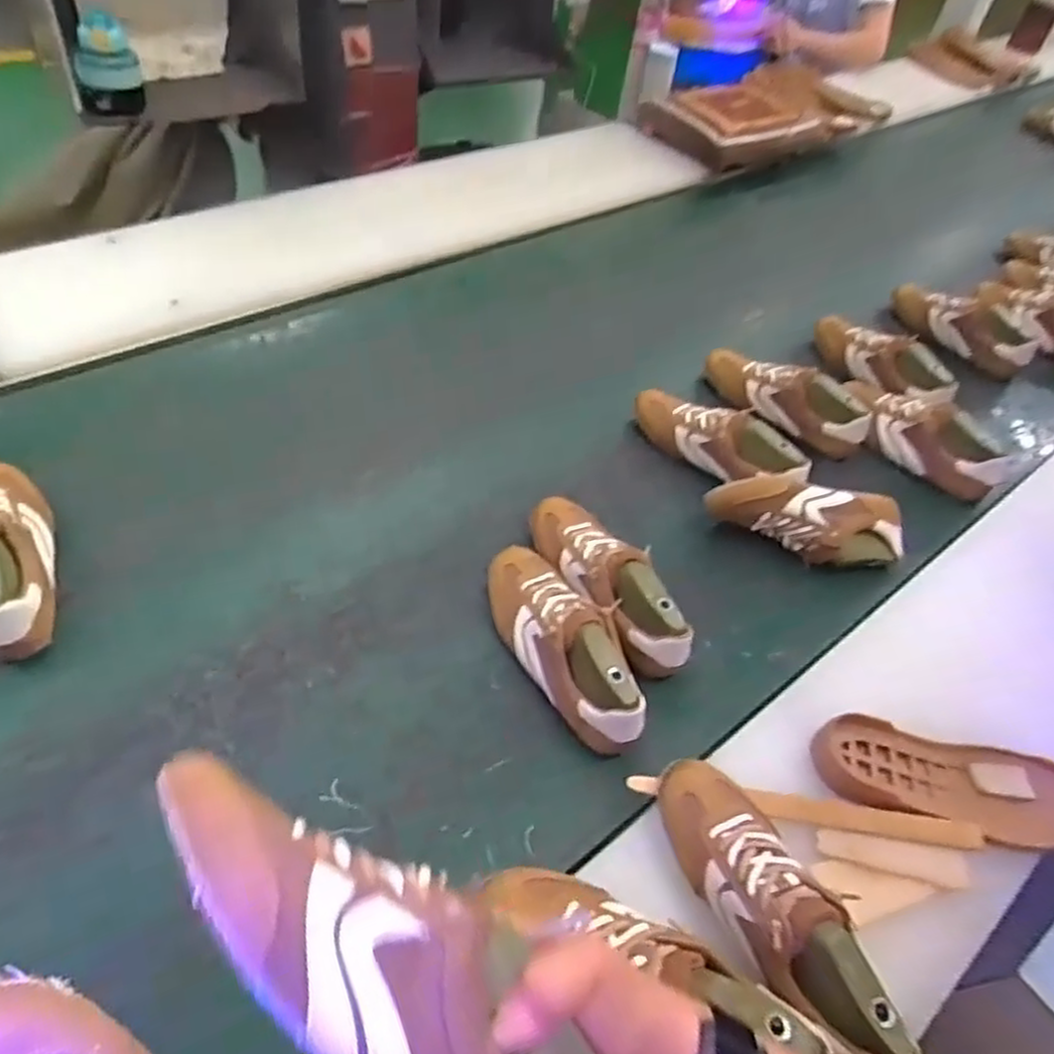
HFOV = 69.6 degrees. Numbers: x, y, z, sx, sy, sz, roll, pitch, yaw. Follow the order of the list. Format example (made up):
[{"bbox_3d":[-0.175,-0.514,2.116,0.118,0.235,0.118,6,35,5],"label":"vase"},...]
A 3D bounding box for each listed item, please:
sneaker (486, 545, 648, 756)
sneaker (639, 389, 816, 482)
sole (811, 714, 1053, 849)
[{"bbox_3d":[0.040,0.106,0.778,0.091,0.089,0.252,-22,50,-27],"label":"sneaker"},{"bbox_3d":[0.251,-0.124,1.007,0.249,0.081,0.084,34,49,26],"label":"sneaker"},{"bbox_3d":[0.399,0.240,0.701,0.273,0.049,0.089,10,43,4],"label":"sole"}]

